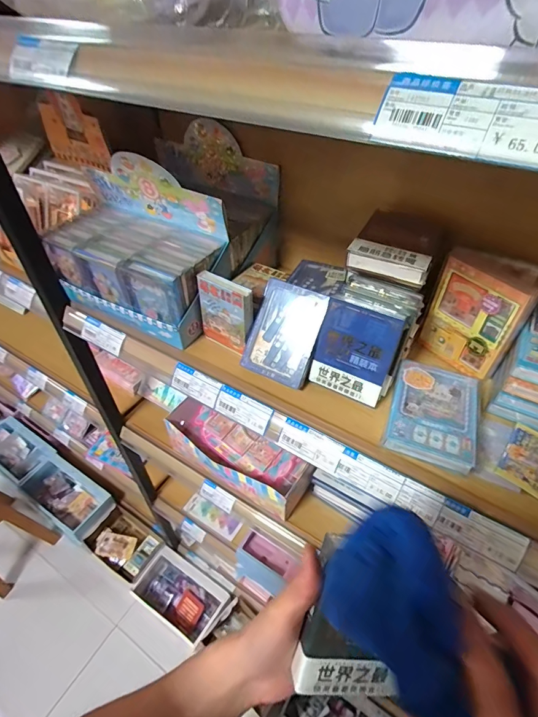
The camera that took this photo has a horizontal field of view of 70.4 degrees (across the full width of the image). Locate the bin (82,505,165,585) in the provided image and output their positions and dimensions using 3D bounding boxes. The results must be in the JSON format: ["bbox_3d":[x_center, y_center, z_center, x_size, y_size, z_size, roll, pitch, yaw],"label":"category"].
[{"bbox_3d":[-0.529,0.712,1.446,0.261,0.136,0.185,23,50,22],"label":"bin"}]

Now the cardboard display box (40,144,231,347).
[{"bbox_3d":[-0.205,-0.175,0.567,0.265,0.191,0.148,24,50,23],"label":"cardboard display box"}]

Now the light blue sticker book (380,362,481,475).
[{"bbox_3d":[0.190,0.057,0.440,0.090,0.019,0.134,17,48,17],"label":"light blue sticker book"}]

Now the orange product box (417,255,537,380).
[{"bbox_3d":[0.256,-0.047,0.489,0.018,0.138,0.108,-30,52,-26],"label":"orange product box"}]

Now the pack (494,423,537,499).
[{"bbox_3d":[0.296,0.113,0.429,0.053,0.007,0.087,31,53,27],"label":"pack"}]

